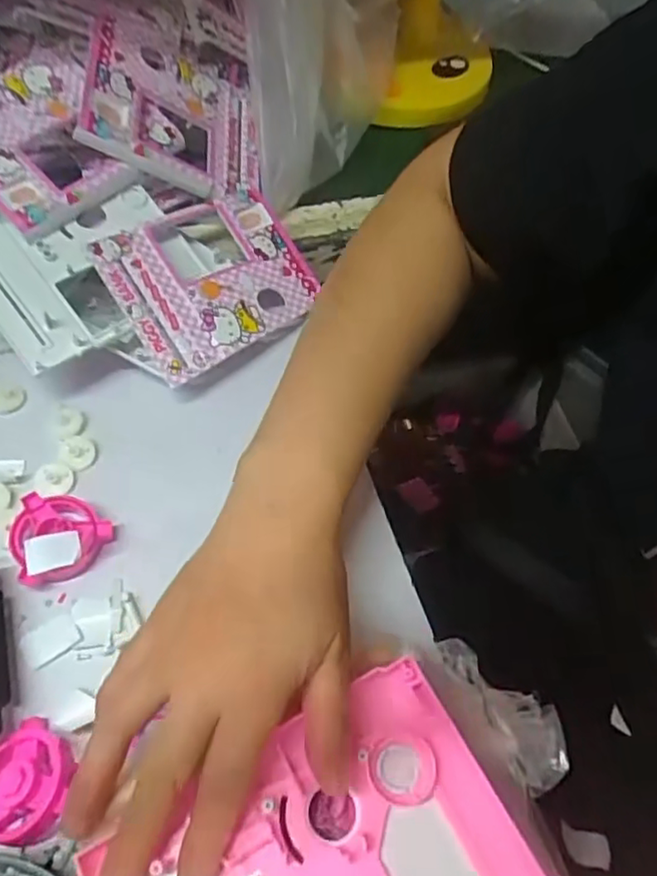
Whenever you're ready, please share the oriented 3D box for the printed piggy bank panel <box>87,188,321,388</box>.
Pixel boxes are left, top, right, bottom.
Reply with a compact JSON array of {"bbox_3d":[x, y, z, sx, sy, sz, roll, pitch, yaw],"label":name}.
[{"bbox_3d":[-0.080,-0.115,0.445,0.140,0.010,0.113,-33,83,-29],"label":"printed piggy bank panel"}]

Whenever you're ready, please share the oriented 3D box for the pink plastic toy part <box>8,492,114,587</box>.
[{"bbox_3d":[-0.161,0.061,0.366,0.054,0.019,0.053,2,58,-3],"label":"pink plastic toy part"}]

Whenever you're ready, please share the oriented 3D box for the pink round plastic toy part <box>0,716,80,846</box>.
[{"bbox_3d":[-0.146,0.162,0.299,0.047,0.019,0.053,0,58,-4],"label":"pink round plastic toy part"}]

